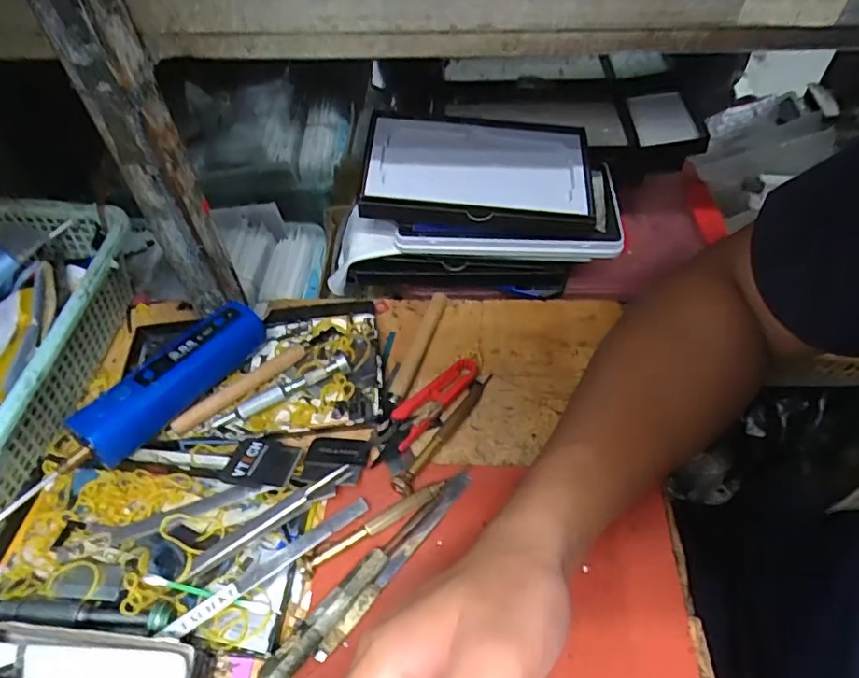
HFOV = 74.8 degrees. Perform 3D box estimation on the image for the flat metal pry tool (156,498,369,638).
[{"bbox_3d":[-0.088,0.125,0.315,0.120,0.005,0.014,-32,58,-22],"label":"flat metal pry tool"}]

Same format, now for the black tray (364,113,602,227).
[{"bbox_3d":[0.038,-0.135,0.449,0.177,0.021,0.101,4,64,0],"label":"black tray"}]

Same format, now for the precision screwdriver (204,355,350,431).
[{"bbox_3d":[-0.105,0.034,0.381,0.105,0.017,0.014,-21,55,-15],"label":"precision screwdriver"}]

